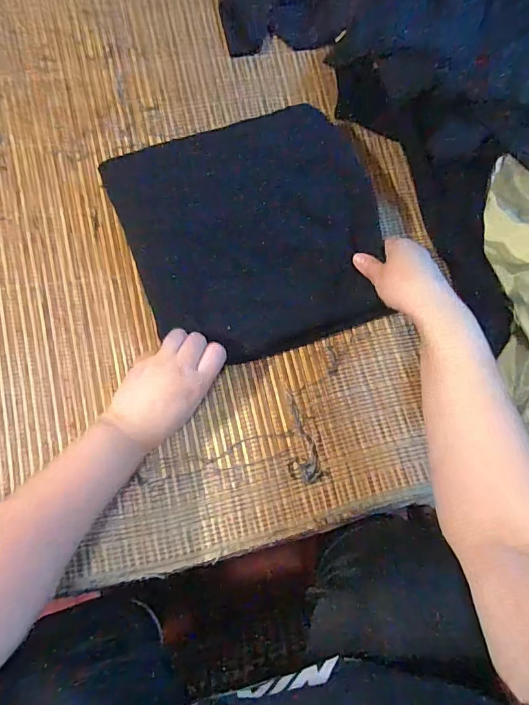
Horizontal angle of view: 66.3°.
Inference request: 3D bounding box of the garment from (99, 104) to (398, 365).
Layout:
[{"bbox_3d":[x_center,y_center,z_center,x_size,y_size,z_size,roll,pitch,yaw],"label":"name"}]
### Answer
[{"bbox_3d":[-0.010,-0.124,0.426,0.248,0.033,0.244,-19,84,-8],"label":"garment"}]

